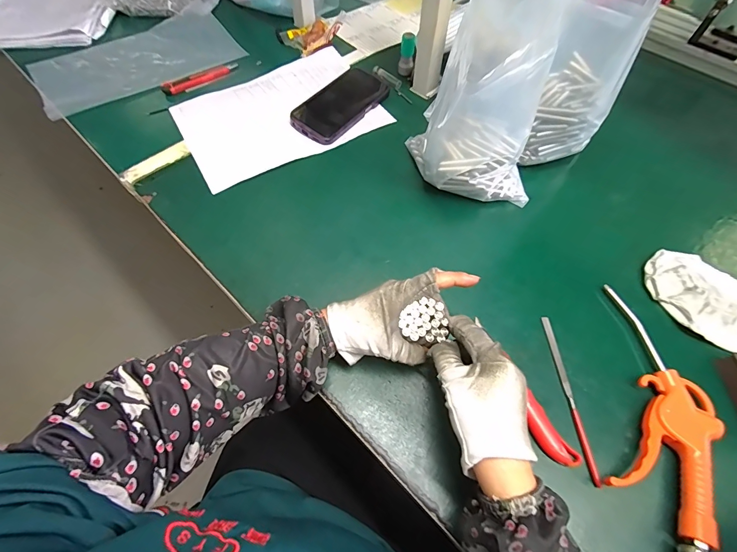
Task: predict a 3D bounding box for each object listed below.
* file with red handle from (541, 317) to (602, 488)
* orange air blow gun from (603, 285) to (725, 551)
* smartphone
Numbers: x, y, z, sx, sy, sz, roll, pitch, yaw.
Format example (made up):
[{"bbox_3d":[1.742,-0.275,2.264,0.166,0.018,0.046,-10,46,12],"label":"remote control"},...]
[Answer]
[{"bbox_3d":[0.195,0.113,0.353,0.008,0.005,0.157,-1,59,-3],"label":"file with red handle"},{"bbox_3d":[0.264,0.137,0.330,0.091,0.028,0.264,20,61,10],"label":"orange air blow gun"},{"bbox_3d":[-0.041,-0.273,0.570,0.084,0.016,0.175,32,63,16],"label":"smartphone"}]

